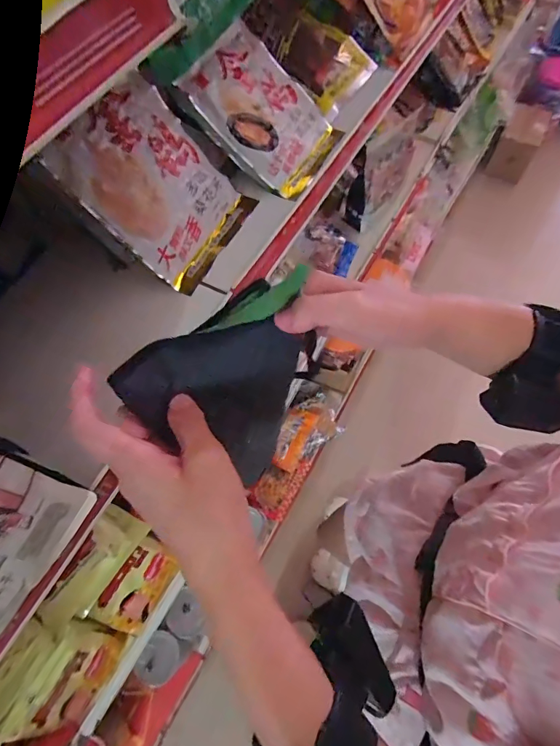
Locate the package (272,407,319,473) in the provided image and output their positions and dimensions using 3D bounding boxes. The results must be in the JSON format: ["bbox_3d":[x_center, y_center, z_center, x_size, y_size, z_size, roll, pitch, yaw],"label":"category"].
[{"bbox_3d":[0.040,0.185,1.169,0.092,0.032,0.189,31,64,-11],"label":"package"}]

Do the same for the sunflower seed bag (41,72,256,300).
[{"bbox_3d":[-0.154,-0.240,0.527,0.050,0.212,0.186,4,57,49],"label":"sunflower seed bag"}]

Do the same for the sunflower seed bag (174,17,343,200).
[{"bbox_3d":[-0.019,-0.387,0.604,0.210,0.029,0.177,40,69,-19],"label":"sunflower seed bag"}]

